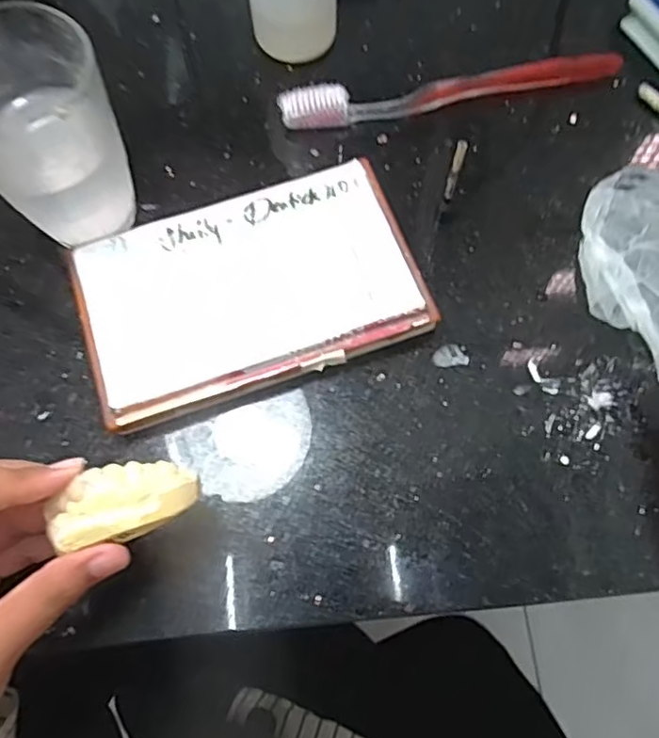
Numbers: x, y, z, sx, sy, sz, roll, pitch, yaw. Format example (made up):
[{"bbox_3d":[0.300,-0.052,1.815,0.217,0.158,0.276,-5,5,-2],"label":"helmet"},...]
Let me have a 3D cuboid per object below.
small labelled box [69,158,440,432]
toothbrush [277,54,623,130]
[{"bbox_3d":[-0.037,-0.038,0.289,0.149,0.019,0.092,-19,70,-6],"label":"small labelled box"},{"bbox_3d":[0.068,-0.154,0.341,0.189,0.011,0.019,-11,70,-3],"label":"toothbrush"}]

